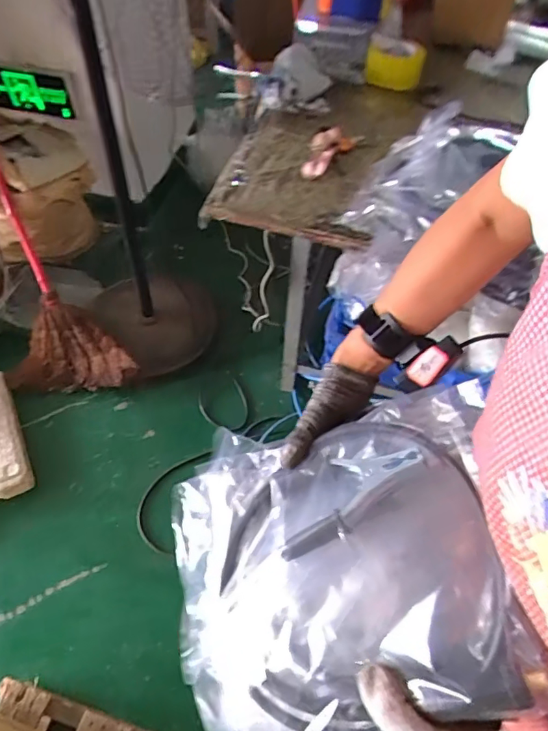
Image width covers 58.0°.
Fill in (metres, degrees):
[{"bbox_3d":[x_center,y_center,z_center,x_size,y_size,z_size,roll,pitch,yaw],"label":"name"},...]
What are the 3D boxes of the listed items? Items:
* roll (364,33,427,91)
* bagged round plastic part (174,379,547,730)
[{"bbox_3d":[0.251,-0.629,1.029,0.116,0.061,0.122,10,53,7],"label":"roll"},{"bbox_3d":[0.048,0.173,0.425,0.297,0.055,0.273,-17,63,19],"label":"bagged round plastic part"}]

